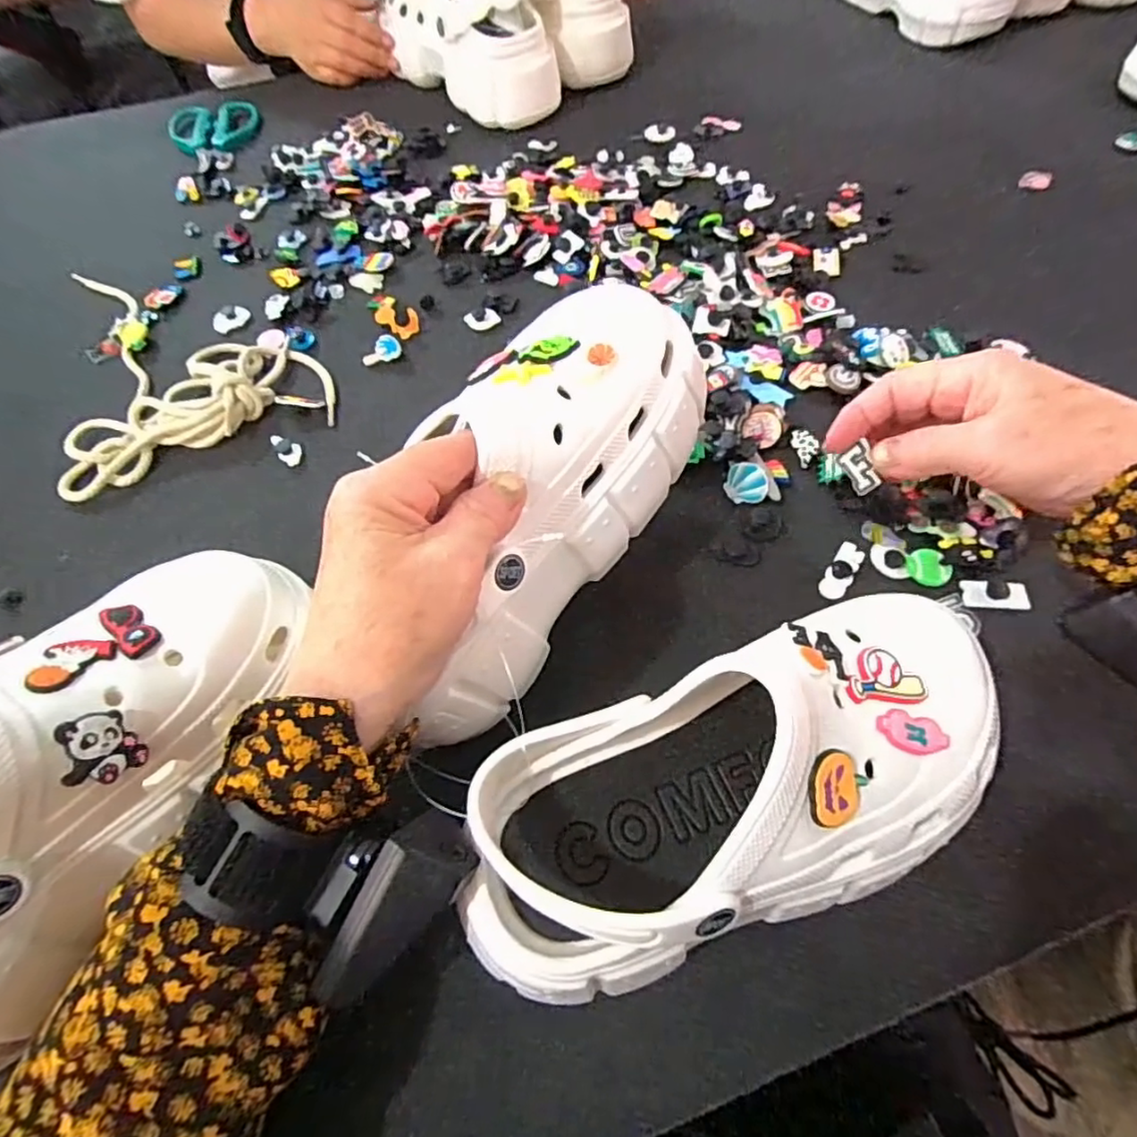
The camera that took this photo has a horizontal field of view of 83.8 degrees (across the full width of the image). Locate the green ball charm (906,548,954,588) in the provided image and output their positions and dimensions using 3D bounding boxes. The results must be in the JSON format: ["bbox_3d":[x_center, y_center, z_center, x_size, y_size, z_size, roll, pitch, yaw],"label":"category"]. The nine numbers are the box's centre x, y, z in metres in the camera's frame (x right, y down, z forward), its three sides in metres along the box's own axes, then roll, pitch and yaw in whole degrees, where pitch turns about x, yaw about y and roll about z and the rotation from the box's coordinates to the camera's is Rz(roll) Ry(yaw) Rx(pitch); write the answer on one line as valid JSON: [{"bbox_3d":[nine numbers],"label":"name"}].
[{"bbox_3d":[0.206,-0.001,0.364,0.024,0.004,0.024,-2,60,3],"label":"green ball charm"}]

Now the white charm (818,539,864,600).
[{"bbox_3d":[0.159,0.001,0.368,0.015,0.004,0.042,29,66,19],"label":"white charm"}]

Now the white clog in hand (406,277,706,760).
[{"bbox_3d":[-0.010,-0.031,0.293,0.086,0.097,0.228,21,84,15],"label":"white clog in hand"}]

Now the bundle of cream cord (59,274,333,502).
[{"bbox_3d":[-0.283,-0.168,0.478,0.177,0.017,0.223,-18,61,-7],"label":"bundle of cream cord"}]

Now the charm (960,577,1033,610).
[{"bbox_3d":[0.240,0.014,0.356,0.034,0.007,0.018,-2,74,14],"label":"charm"}]

